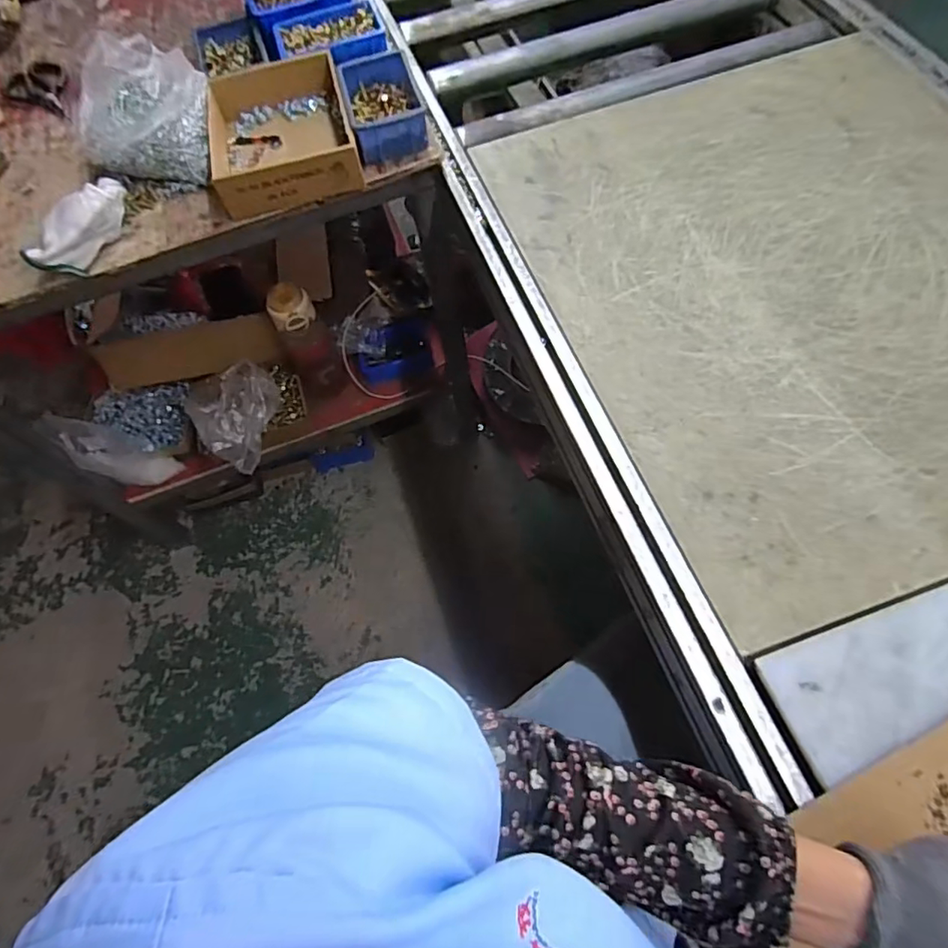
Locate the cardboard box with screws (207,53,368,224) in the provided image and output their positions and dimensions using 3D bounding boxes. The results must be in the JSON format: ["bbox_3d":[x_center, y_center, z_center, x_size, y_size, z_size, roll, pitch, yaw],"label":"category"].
[{"bbox_3d":[-0.248,-0.450,0.733,0.172,0.057,0.245,-15,64,-4],"label":"cardboard box with screws"}]

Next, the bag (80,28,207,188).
[{"bbox_3d":[-0.404,-0.465,0.725,0.144,0.100,0.188,0,64,3],"label":"bag"}]

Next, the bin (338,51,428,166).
[{"bbox_3d":[-0.121,-0.475,0.732,0.103,0.044,0.157,-13,64,-3],"label":"bin"}]

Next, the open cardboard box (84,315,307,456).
[{"bbox_3d":[-0.546,-0.161,1.116,0.387,0.198,0.193,-16,64,-5],"label":"open cardboard box"}]

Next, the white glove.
[{"bbox_3d":[-0.453,-0.298,0.665,0.059,0.060,0.142,18,66,12],"label":"white glove"}]

